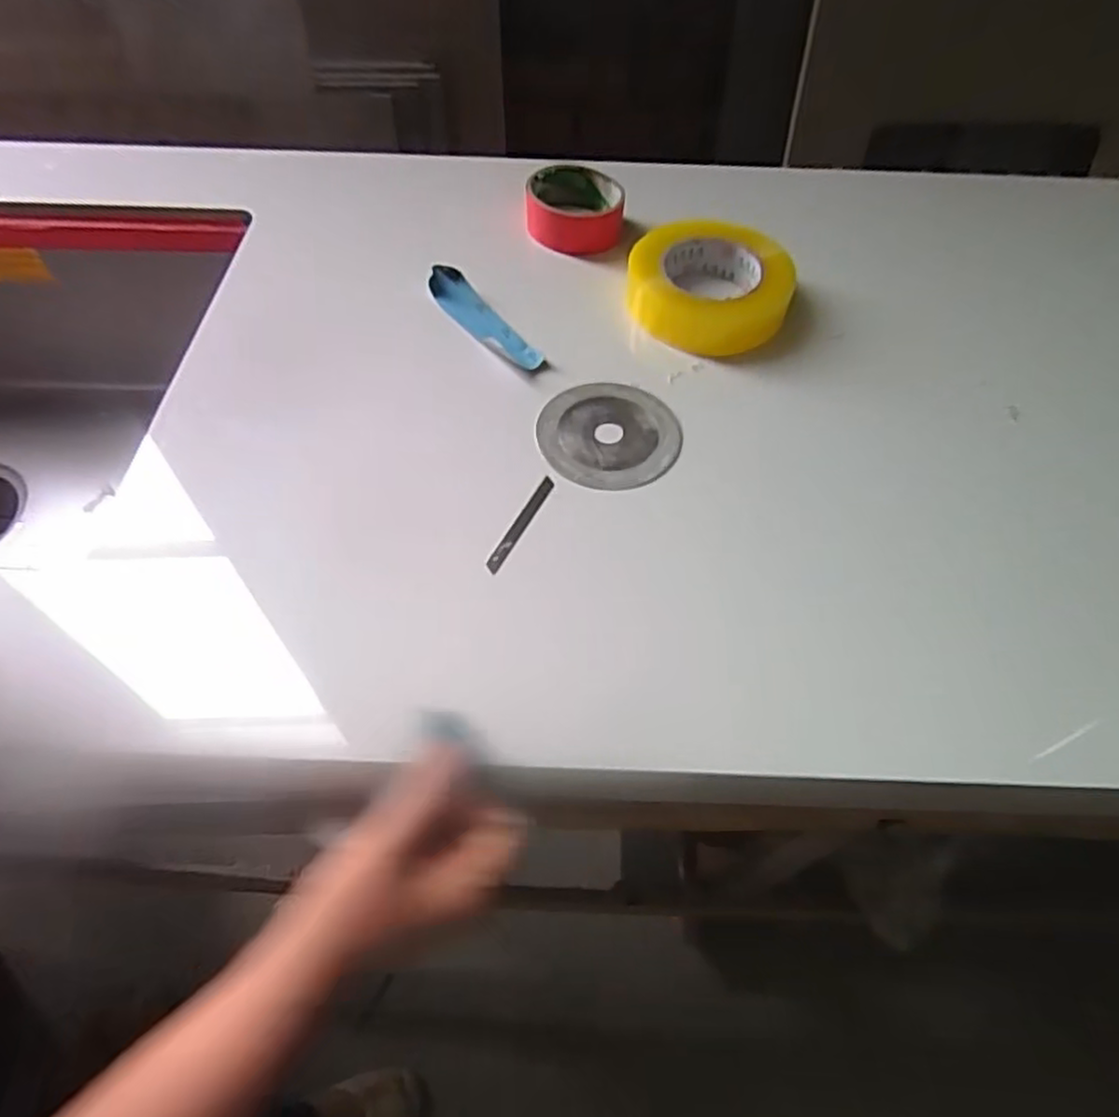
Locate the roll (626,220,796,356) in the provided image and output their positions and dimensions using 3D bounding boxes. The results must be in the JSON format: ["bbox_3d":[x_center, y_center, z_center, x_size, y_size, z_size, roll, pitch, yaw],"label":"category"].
[{"bbox_3d":[0.119,-0.219,0.559,0.124,0.040,0.124,0,56,-1],"label":"roll"}]

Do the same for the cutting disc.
[{"bbox_3d":[0.036,-0.088,0.485,0.095,0.010,0.098,0,57,0],"label":"cutting disc"}]

